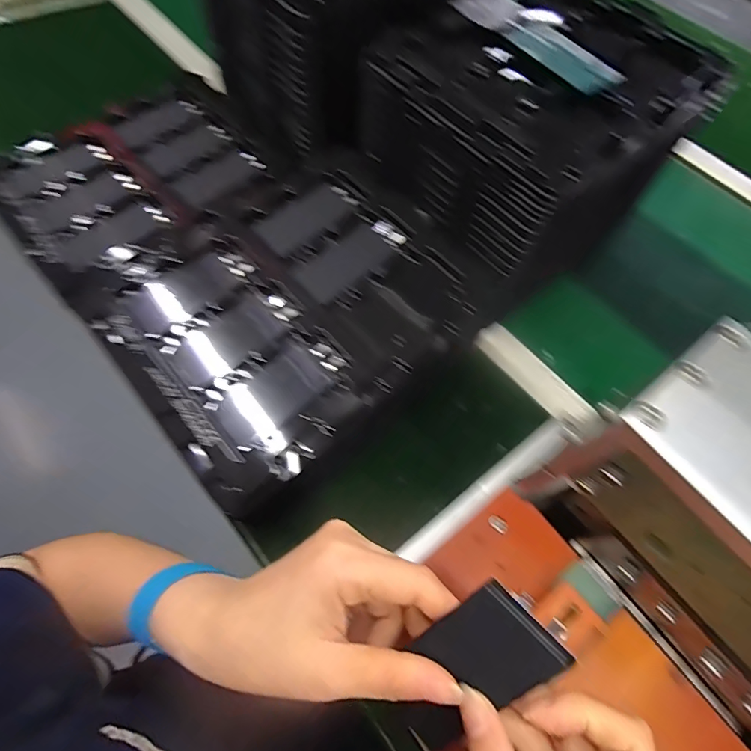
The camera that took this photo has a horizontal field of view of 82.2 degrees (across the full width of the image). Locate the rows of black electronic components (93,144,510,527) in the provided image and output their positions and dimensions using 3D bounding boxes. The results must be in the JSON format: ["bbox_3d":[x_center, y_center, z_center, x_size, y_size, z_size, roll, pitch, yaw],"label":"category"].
[{"bbox_3d":[-0.053,-0.049,0.360,0.213,0.055,0.275,42,70,15],"label":"rows of black electronic components"}]

